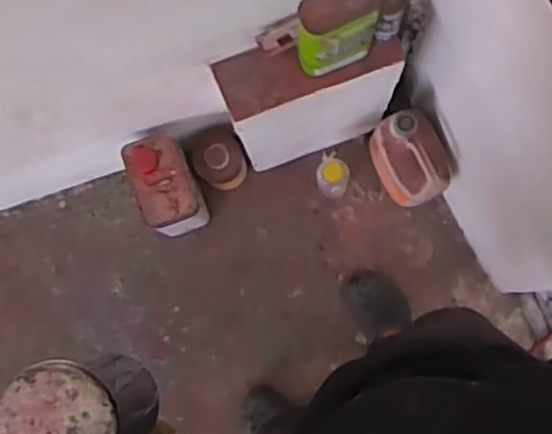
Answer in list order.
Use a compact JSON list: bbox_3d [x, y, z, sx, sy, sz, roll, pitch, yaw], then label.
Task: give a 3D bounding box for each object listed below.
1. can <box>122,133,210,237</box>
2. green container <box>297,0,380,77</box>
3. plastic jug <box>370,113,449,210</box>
[{"bbox_3d":[-0.213,-0.051,1.409,0.120,0.237,0.187,-18,82,0],"label":"can"},{"bbox_3d":[0.089,-0.279,1.000,0.118,0.174,0.067,-29,82,-2],"label":"green container"},{"bbox_3d":[0.270,-0.113,1.381,0.113,0.228,0.177,-26,82,-1],"label":"plastic jug"}]

